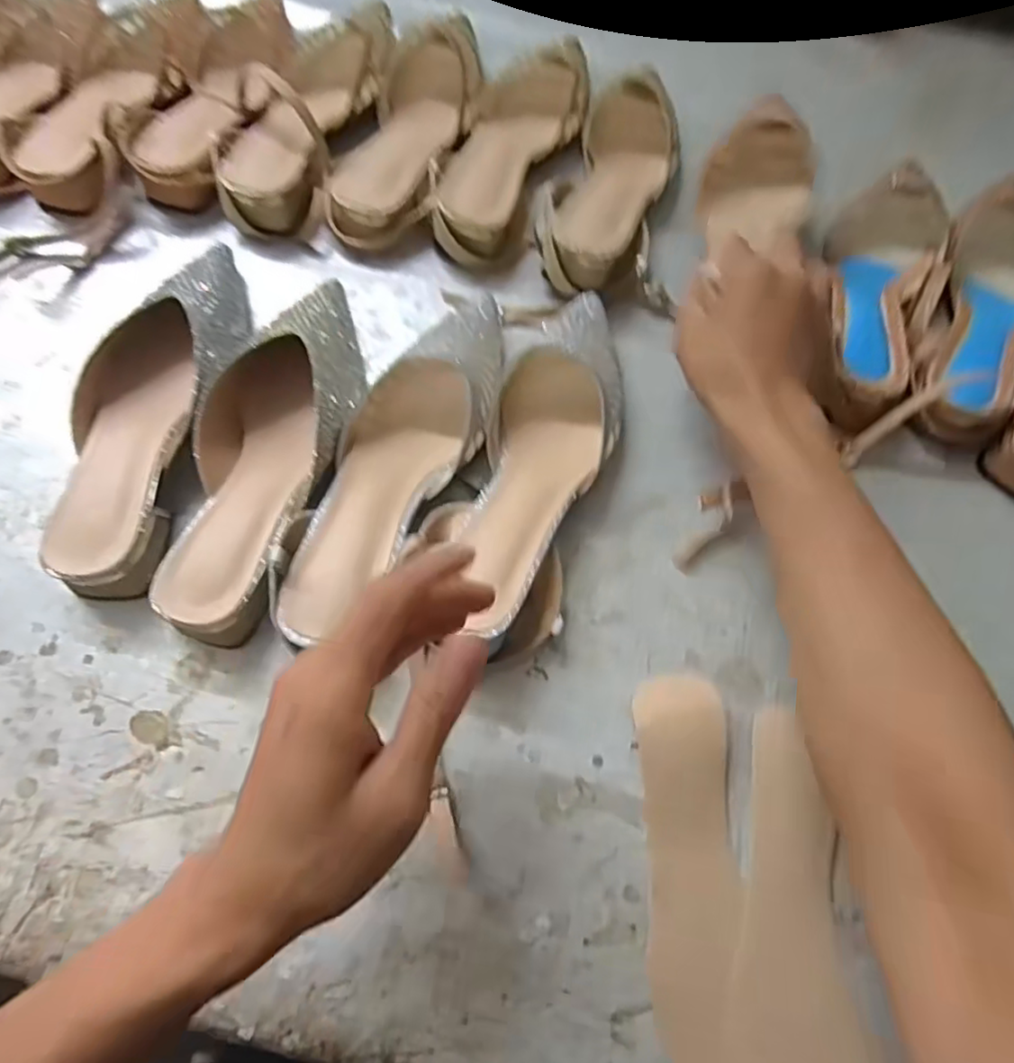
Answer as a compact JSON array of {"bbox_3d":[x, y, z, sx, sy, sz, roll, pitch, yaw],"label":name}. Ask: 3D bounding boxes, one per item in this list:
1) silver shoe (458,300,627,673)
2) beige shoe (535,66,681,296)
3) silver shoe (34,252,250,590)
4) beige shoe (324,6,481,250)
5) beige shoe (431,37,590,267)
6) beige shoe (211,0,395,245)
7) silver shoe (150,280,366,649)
[{"bbox_3d":[0.023,-0.044,0.395,0.084,0.043,0.257,14,67,3],"label":"silver shoe"},{"bbox_3d":[0.090,-0.291,0.500,0.083,0.043,0.255,18,68,5],"label":"beige shoe"},{"bbox_3d":[-0.224,-0.085,0.397,0.084,0.048,0.255,11,67,1],"label":"silver shoe"},{"bbox_3d":[-0.073,-0.336,0.512,0.085,0.041,0.258,13,67,2],"label":"beige shoe"},{"bbox_3d":[0.003,-0.314,0.506,0.094,0.044,0.234,27,69,8],"label":"beige shoe"},{"bbox_3d":[-0.158,-0.347,0.504,0.093,0.055,0.248,14,67,3],"label":"beige shoe"},{"bbox_3d":[-0.143,-0.057,0.388,0.081,0.046,0.254,8,67,0],"label":"silver shoe"}]

